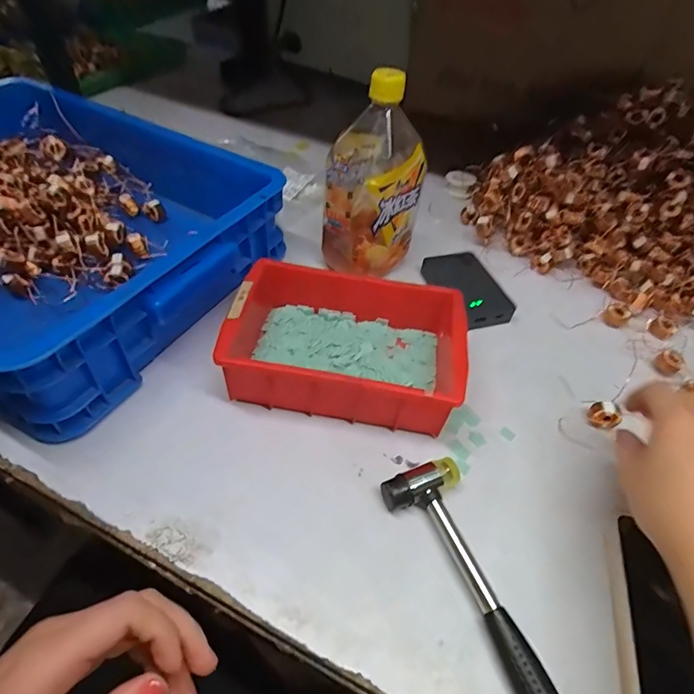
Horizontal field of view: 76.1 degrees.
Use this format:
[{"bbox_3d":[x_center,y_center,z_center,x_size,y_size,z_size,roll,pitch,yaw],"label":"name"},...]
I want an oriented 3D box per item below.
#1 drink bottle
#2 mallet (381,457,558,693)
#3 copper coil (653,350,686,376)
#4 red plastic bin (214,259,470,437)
[{"bbox_3d":[0.024,-0.173,0.458,0.088,0.187,0.076,-31,58,-28],"label":"drink bottle"},{"bbox_3d":[0.109,0.183,0.282,0.057,0.023,0.243,-20,54,-22],"label":"mallet"},{"bbox_3d":[0.326,0.016,0.448,0.020,0.015,0.022,3,49,-3],"label":"copper coil"},{"bbox_3d":[0.001,-0.001,0.410,0.202,0.074,0.134,8,49,1],"label":"red plastic bin"}]

